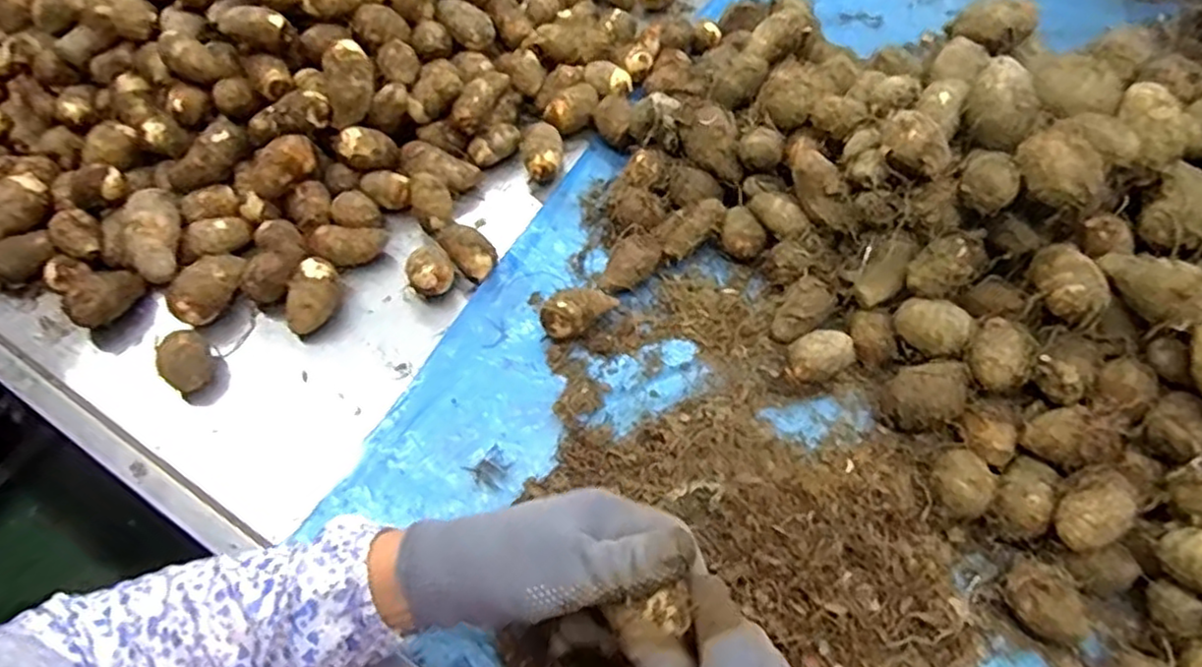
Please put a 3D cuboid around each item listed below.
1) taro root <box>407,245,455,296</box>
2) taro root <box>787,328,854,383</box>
[{"bbox_3d":[-0.135,-0.047,0.551,0.035,0.035,0.032,-15,58,-6],"label":"taro root"},{"bbox_3d":[0.159,0.018,0.497,0.046,0.028,0.032,-14,58,-5],"label":"taro root"}]

